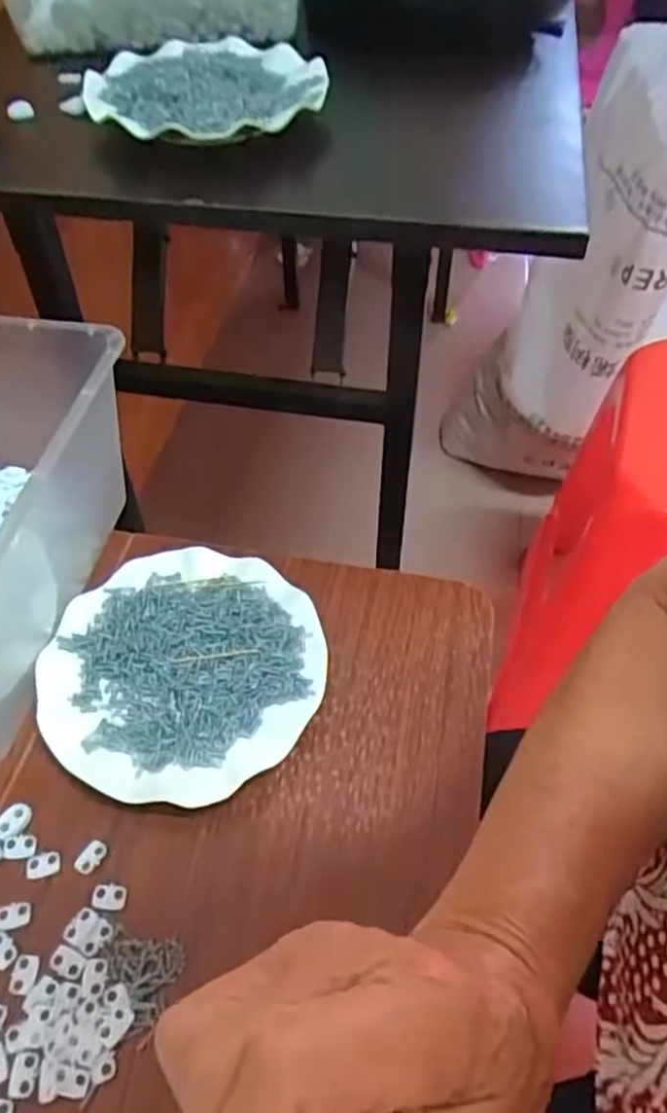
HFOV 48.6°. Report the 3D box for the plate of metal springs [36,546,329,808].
[{"bbox_3d":[-0.103,0.072,0.495,0.181,0.017,0.178,0,50,0],"label":"plate of metal springs"}]

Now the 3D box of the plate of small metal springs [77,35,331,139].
[{"bbox_3d":[-0.102,-0.372,0.577,0.180,0.017,0.178,-11,53,-8],"label":"plate of small metal springs"}]

